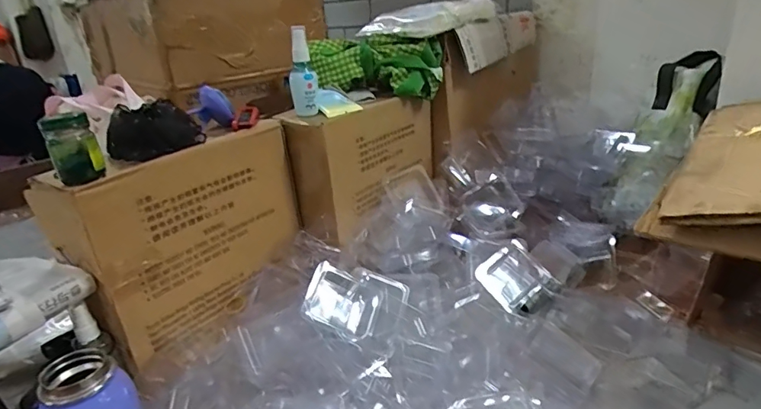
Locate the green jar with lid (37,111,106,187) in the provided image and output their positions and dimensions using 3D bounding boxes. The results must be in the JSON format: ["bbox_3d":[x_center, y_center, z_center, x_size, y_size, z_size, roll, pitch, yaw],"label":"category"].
[{"bbox_3d":[-0.307,-0.057,0.478,0.044,0.068,0.047,-19,27,-32],"label":"green jar with lid"}]

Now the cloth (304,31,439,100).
[{"bbox_3d":[-0.009,-0.224,0.781,0.213,0.087,0.076,1,23,13],"label":"cloth"}]

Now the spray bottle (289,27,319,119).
[{"bbox_3d":[-0.110,-0.185,0.670,0.039,0.118,0.028,-8,22,-8],"label":"spray bottle"}]

